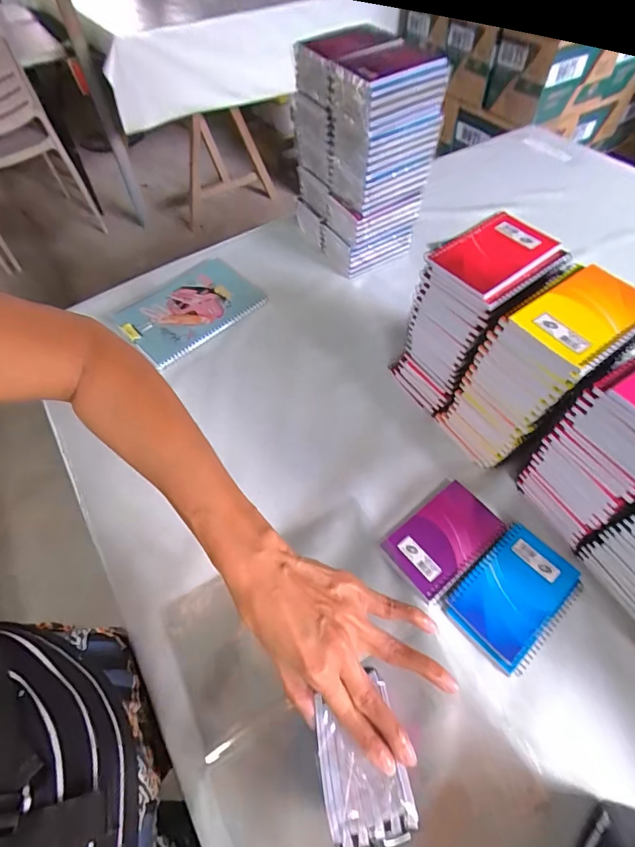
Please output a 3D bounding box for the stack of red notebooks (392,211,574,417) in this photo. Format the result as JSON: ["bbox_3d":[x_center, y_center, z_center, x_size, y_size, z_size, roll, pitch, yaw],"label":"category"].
[{"bbox_3d":[0.200,-0.125,0.558,0.139,0.218,0.107,-29,60,-18],"label":"stack of red notebooks"}]

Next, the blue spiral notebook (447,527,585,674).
[{"bbox_3d":[0.214,0.185,0.467,0.135,0.014,0.090,-38,63,-22],"label":"blue spiral notebook"}]

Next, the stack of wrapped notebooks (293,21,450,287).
[{"bbox_3d":[0.069,-0.442,0.710,0.161,0.304,0.198,-30,60,-18],"label":"stack of wrapped notebooks"}]

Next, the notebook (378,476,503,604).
[{"bbox_3d":[0.149,0.132,0.504,0.131,0.009,0.084,-35,62,-21],"label":"notebook"}]

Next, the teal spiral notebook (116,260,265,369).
[{"bbox_3d":[-0.213,-0.193,0.721,0.214,0.020,0.152,-39,64,-21],"label":"teal spiral notebook"}]

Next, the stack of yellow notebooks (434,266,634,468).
[{"bbox_3d":[0.249,-0.051,0.502,0.131,0.220,0.110,-31,61,-17],"label":"stack of yellow notebooks"}]

